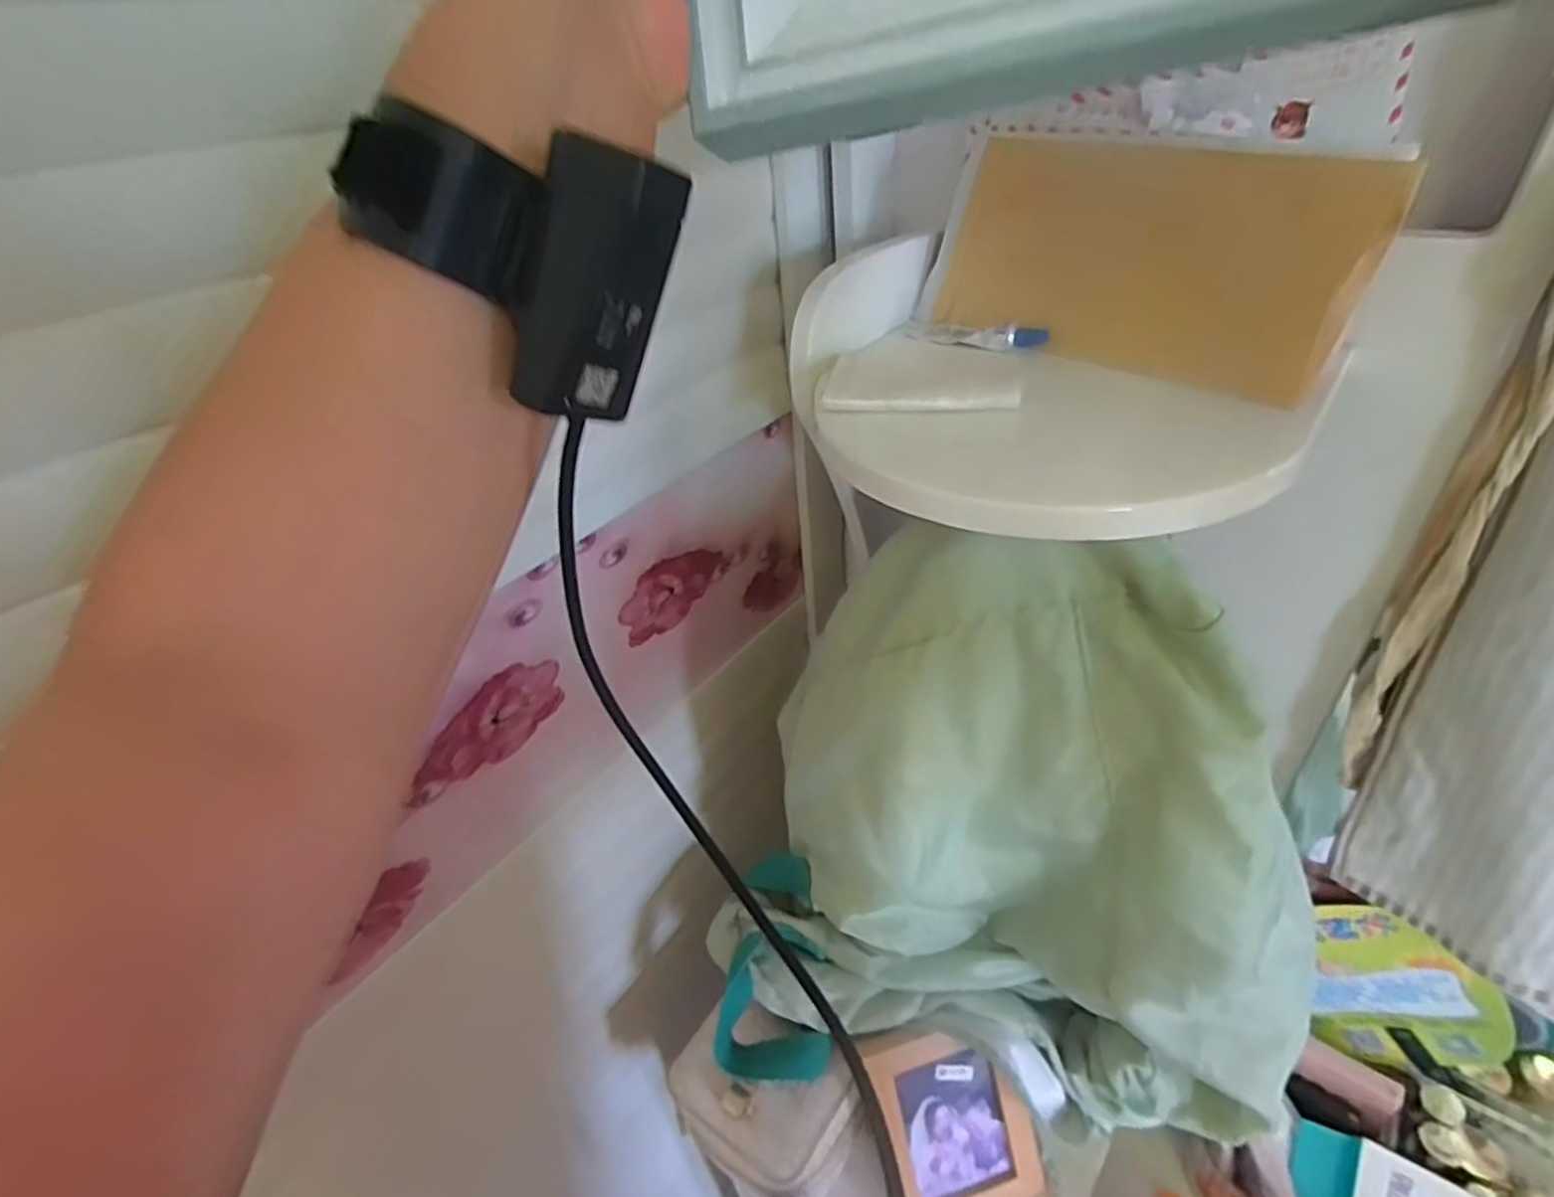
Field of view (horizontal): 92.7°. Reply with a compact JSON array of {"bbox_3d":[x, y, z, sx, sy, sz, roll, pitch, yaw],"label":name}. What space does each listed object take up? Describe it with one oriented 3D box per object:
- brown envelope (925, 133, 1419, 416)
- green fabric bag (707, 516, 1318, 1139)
[{"bbox_3d":[0.179,-0.181,0.394,0.013,0.103,0.225,-10,33,-40],"label":"brown envelope"},{"bbox_3d":[0.140,0.162,0.472,0.377,0.407,0.131,11,40,22],"label":"green fabric bag"}]

